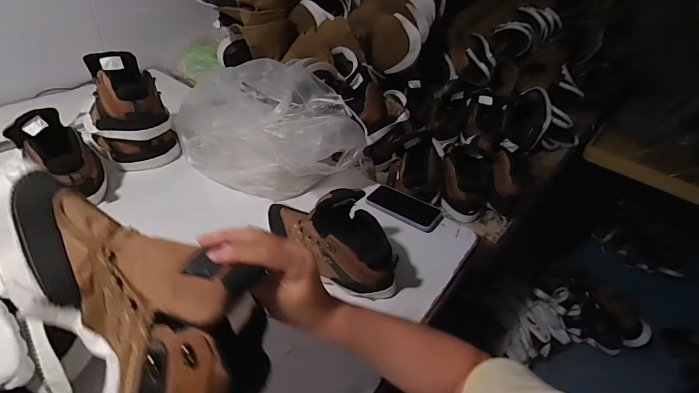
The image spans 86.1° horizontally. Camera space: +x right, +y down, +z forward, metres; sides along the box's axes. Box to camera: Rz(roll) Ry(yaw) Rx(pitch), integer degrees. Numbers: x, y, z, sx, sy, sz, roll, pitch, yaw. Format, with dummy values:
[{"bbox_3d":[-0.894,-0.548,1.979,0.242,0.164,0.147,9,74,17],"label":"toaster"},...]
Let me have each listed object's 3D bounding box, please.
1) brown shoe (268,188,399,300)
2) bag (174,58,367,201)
[{"bbox_3d":[-0.037,0.054,0.652,0.109,0.160,0.272,-28,50,-36],"label":"brown shoe"},{"bbox_3d":[-0.168,-0.143,0.839,0.376,0.191,0.290,32,44,27],"label":"bag"}]

